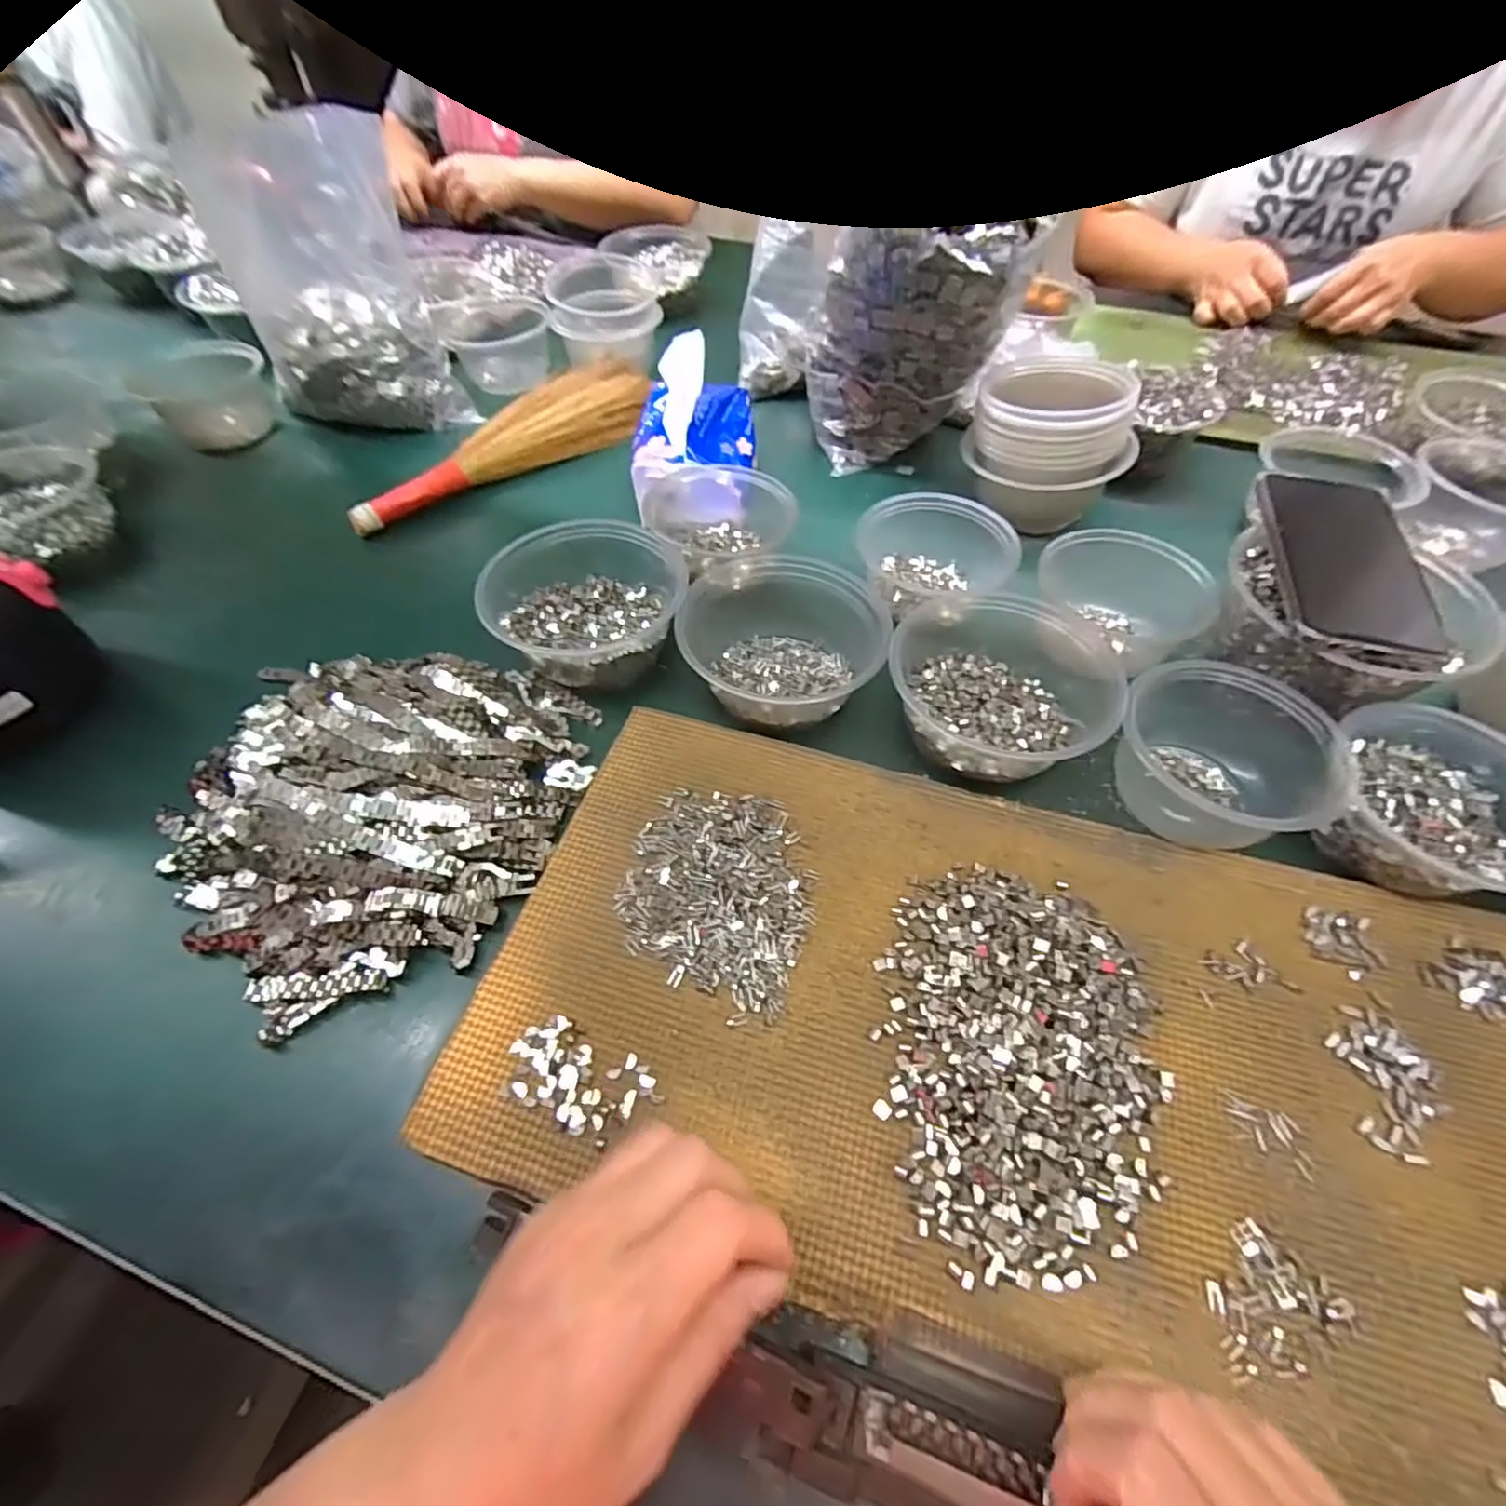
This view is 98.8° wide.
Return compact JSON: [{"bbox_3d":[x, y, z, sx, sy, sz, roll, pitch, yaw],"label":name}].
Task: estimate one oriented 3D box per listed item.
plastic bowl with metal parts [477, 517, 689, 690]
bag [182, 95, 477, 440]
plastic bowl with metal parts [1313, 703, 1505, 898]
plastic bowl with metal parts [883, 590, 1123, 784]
[{"bbox_3d":[-0.116,-0.104,0.446,0.129,0.058,0.122,0,56,0],"label":"plastic bowl with metal parts"},{"bbox_3d":[-0.383,-0.427,0.583,0.165,0.198,0.120,-24,59,-15],"label":"bag"},{"bbox_3d":[0.382,0.027,0.363,0.108,0.048,0.111,35,62,21],"label":"plastic bowl with metal parts"},{"bbox_3d":[0.164,-0.051,0.418,0.135,0.051,0.150,30,61,19],"label":"plastic bowl with metal parts"}]

